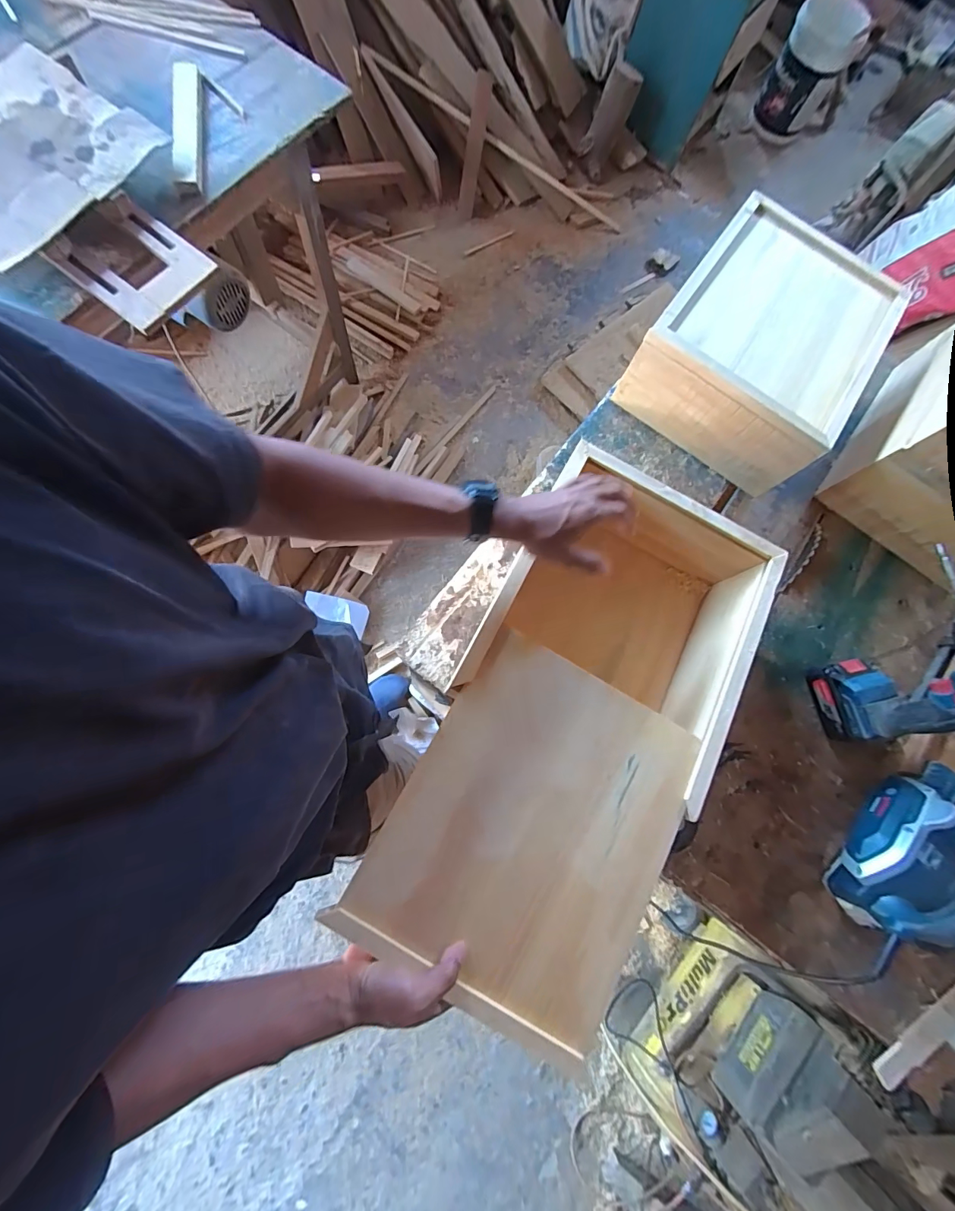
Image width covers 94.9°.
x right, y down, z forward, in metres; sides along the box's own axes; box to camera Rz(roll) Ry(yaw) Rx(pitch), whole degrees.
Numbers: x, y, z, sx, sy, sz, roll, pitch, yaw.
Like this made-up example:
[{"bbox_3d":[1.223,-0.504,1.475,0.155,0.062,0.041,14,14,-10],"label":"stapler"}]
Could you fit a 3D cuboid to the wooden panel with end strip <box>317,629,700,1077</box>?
[{"bbox_3d":[0.064,0.234,0.465,0.280,0.017,0.335,31,75,4],"label":"wooden panel with end strip"}]

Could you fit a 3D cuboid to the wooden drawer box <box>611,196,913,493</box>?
[{"bbox_3d":[0.471,-0.437,0.726,0.306,0.131,0.370,35,76,3],"label":"wooden drawer box"}]

